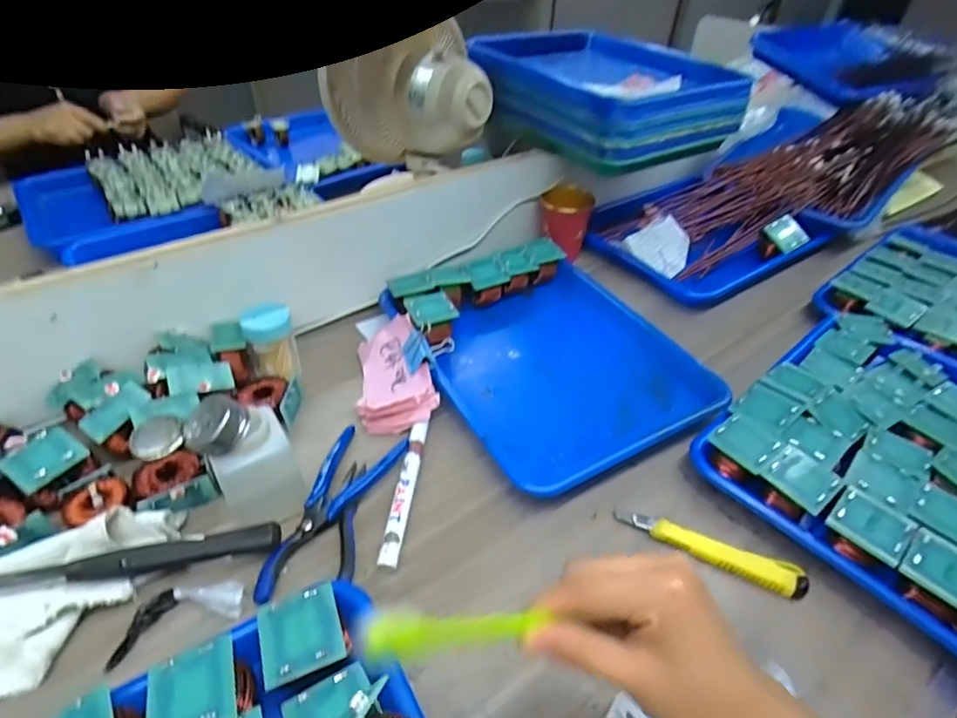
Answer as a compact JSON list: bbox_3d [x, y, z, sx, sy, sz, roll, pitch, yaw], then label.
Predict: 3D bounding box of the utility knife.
[{"bbox_3d":[0.175,0.148,0.401,0.137,0.018,0.022,18,44,15],"label":"utility knife"}]

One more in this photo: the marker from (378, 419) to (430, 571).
[{"bbox_3d":[-0.060,0.106,0.430,0.015,0.014,0.136,7,43,2],"label":"marker"}]

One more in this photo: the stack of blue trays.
[{"bbox_3d":[0.178,-0.384,0.758,0.304,0.100,0.353,-24,48,-27],"label":"stack of blue trays"}]

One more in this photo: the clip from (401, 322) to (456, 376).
[{"bbox_3d":[-0.049,-0.011,0.522,0.050,0.024,0.045,-12,45,-17],"label":"clip"}]

